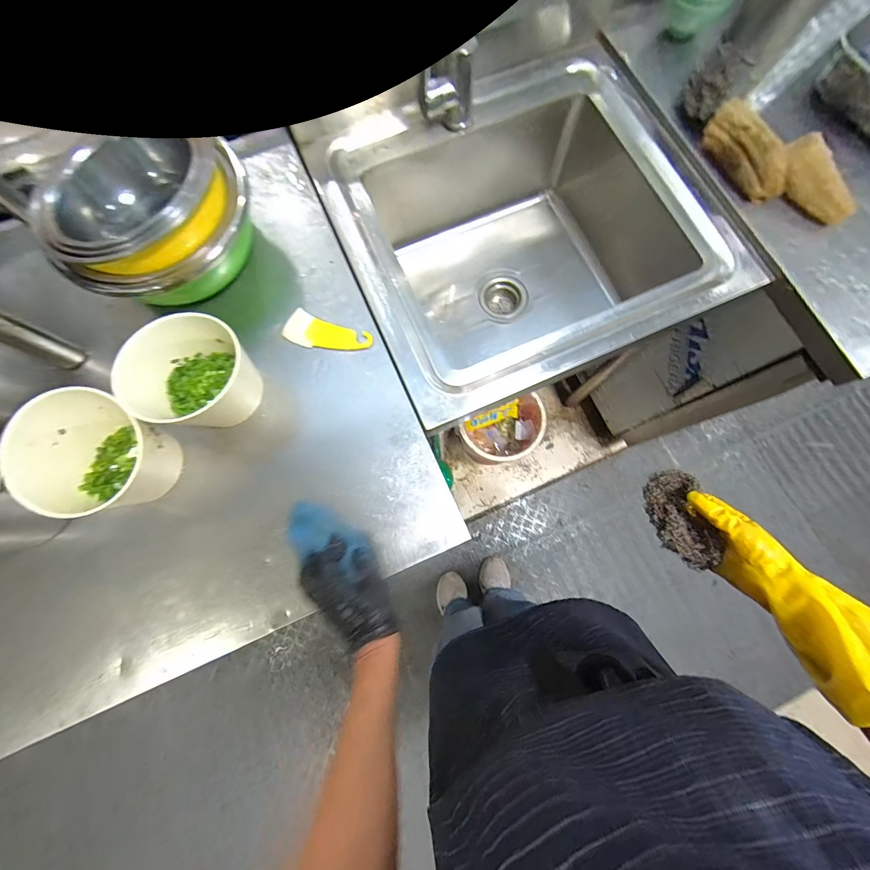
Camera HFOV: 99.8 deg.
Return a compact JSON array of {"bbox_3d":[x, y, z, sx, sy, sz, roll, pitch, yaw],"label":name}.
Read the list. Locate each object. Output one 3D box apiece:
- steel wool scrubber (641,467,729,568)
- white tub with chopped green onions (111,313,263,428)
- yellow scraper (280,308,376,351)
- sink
[{"bbox_3d":[0.324,0.112,0.485,0.065,0.040,0.123,-21,60,21],"label":"steel wool scrubber"},{"bbox_3d":[-0.312,-0.079,0.481,0.146,0.117,0.136,0,77,1],"label":"white tub with chopped green onions"},{"bbox_3d":[-0.161,-0.148,0.549,0.127,0.006,0.051,19,79,5],"label":"yellow scraper"},{"bbox_3d":[0.138,-0.349,0.749,0.575,0.320,0.572,-24,78,-4],"label":"sink"}]

